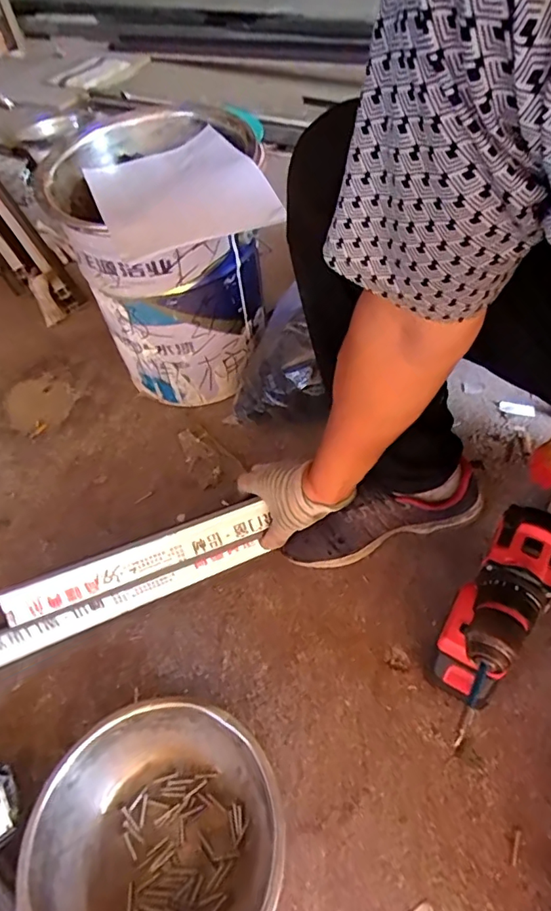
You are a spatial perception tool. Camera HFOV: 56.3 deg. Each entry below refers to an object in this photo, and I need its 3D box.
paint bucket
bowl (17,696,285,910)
[{"bbox_3d":[-0.171,-0.312,0.864,0.294,0.357,0.297,-3,51,3],"label":"paint bucket"},{"bbox_3d":[-0.110,0.371,0.494,0.226,0.084,0.227,-3,51,3],"label":"bowl"}]

